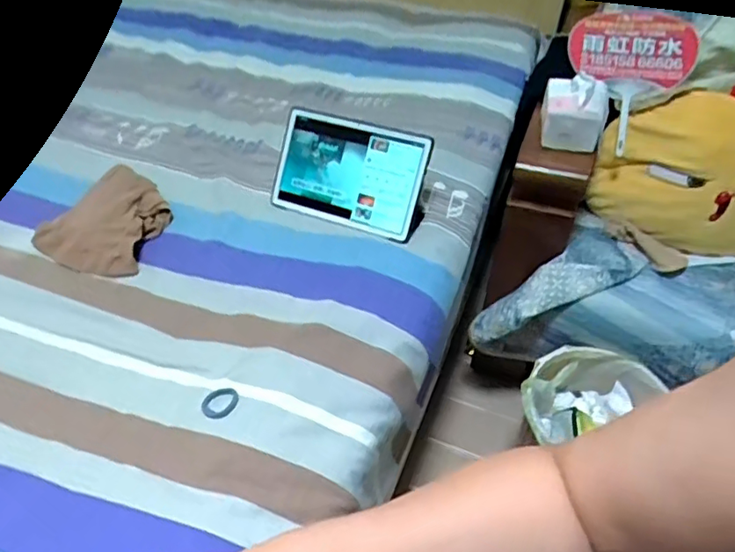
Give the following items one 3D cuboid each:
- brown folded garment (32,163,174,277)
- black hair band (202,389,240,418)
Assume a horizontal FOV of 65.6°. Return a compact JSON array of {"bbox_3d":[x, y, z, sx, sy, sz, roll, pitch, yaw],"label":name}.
[{"bbox_3d":[-0.375,-0.091,0.855,0.160,0.041,0.185,14,47,13],"label":"brown folded garment"},{"bbox_3d":[-0.165,0.143,0.642,0.042,0.010,0.037,-19,48,-18],"label":"black hair band"}]

